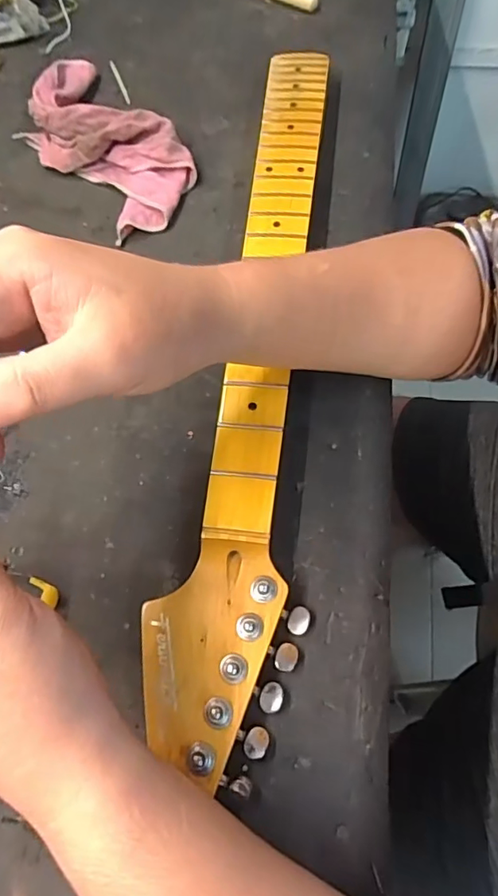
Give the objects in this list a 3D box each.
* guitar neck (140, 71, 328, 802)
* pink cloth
[{"bbox_3d":[0.022,-0.087,0.391,0.089,0.034,0.581,8,68,6],"label":"guitar neck"},{"bbox_3d":[-0.136,-0.287,0.479,0.105,0.039,0.220,-39,71,-13],"label":"pink cloth"}]

